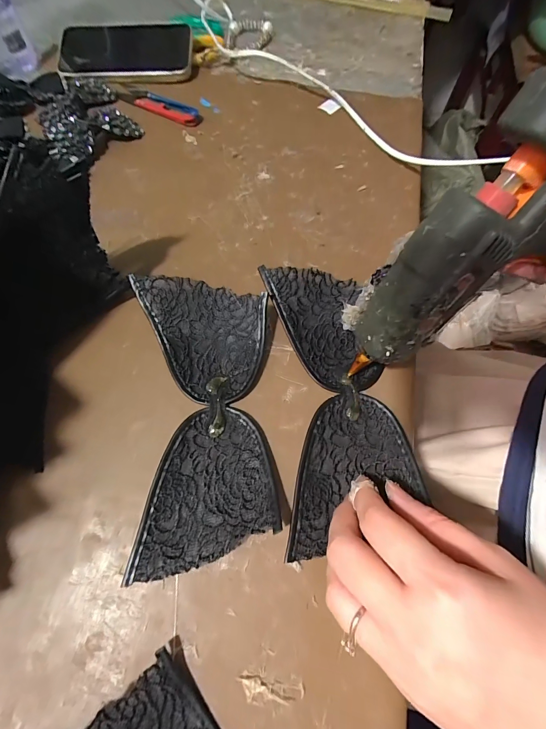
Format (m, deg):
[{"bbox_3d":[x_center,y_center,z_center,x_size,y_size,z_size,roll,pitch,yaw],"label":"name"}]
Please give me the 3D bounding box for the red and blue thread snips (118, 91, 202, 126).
[{"bbox_3d":[-0.129,-0.298,0.378,0.108,0.007,0.028,29,70,11],"label":"red and blue thread snips"}]

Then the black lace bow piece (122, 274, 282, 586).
[{"bbox_3d":[-0.048,0.028,0.231,0.091,0.028,0.192,-4,67,-3],"label":"black lace bow piece"}]

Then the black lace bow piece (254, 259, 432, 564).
[{"bbox_3d":[0.045,0.018,0.238,0.086,0.028,0.198,-6,73,-4],"label":"black lace bow piece"}]

